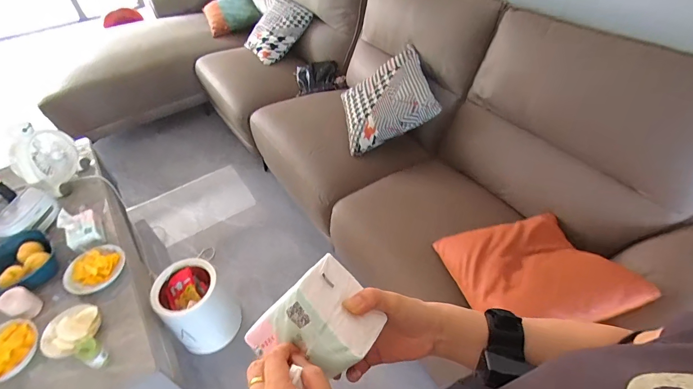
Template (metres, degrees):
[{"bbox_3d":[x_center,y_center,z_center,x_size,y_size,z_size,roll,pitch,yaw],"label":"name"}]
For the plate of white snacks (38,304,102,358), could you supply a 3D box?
[{"bbox_3d":[-0.786,0.384,1.020,0.146,0.031,0.155,-2,46,2],"label":"plate of white snacks"}]

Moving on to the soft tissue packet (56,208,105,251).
[{"bbox_3d":[-0.906,0.103,1.220,0.094,0.099,0.142,-24,49,-18],"label":"soft tissue packet"}]

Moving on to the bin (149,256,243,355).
[{"bbox_3d":[-0.570,0.442,1.395,0.233,0.377,0.213,-2,46,2],"label":"bin"}]

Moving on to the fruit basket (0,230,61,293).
[{"bbox_3d":[-1.056,0.237,1.152,0.192,0.106,0.219,28,54,27],"label":"fruit basket"}]

